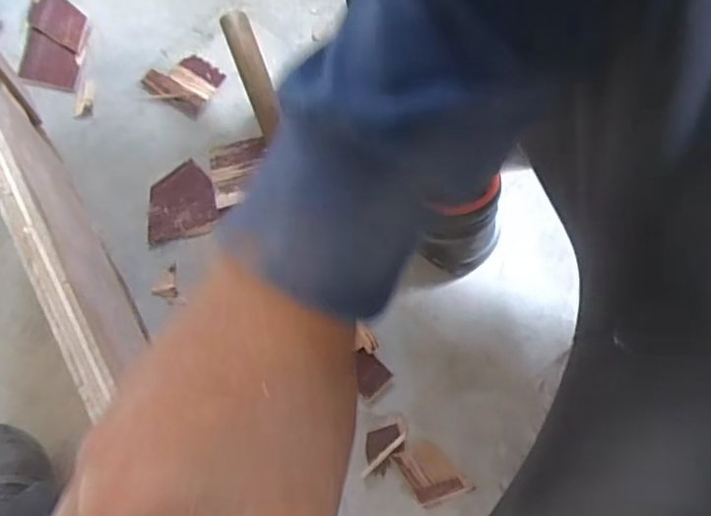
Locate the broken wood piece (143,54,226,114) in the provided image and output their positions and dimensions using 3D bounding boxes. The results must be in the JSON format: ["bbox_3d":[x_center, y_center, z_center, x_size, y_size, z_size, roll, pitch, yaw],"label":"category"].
[{"bbox_3d":[-0.208,-0.216,0.720,0.079,0.012,0.070,35,76,9],"label":"broken wood piece"}]

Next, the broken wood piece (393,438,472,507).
[{"bbox_3d":[0.075,0.218,0.596,0.049,0.011,0.071,-37,77,-10],"label":"broken wood piece"}]

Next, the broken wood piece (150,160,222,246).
[{"bbox_3d":[-0.199,-0.066,0.674,0.079,0.008,0.089,-14,74,-4],"label":"broken wood piece"}]

